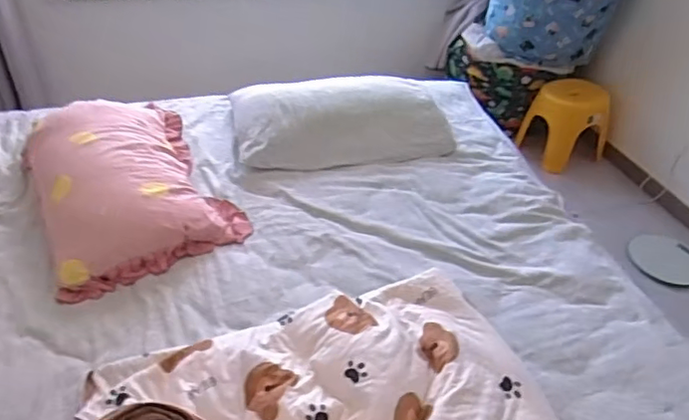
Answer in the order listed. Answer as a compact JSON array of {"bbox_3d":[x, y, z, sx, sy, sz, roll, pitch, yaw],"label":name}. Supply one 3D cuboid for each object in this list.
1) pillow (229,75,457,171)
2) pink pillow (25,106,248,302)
[{"bbox_3d":[-0.016,-0.285,1.760,0.620,0.102,0.383,-8,42,-12],"label":"pillow"},{"bbox_3d":[-0.563,-0.108,1.468,0.444,0.132,0.670,-20,45,-26],"label":"pink pillow"}]

